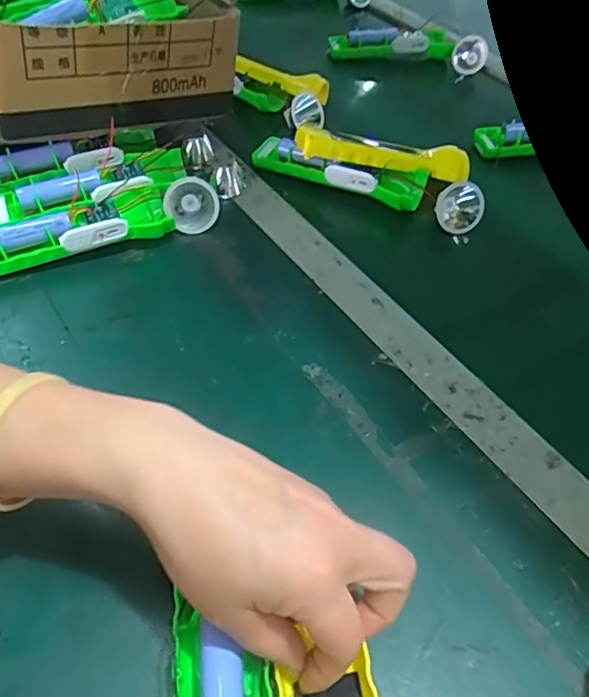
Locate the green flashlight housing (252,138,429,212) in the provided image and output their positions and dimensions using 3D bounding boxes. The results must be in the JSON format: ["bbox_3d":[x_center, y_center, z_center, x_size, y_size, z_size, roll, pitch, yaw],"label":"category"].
[{"bbox_3d":[0.040,-0.169,0.529,0.164,0.023,0.049,17,50,10],"label":"green flashlight housing"}]

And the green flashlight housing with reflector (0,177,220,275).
[{"bbox_3d":[-0.159,-0.095,0.446,0.206,0.036,0.046,-18,53,-18],"label":"green flashlight housing with reflector"}]

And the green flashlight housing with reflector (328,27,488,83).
[{"bbox_3d":[0.148,-0.400,0.749,0.205,0.045,0.056,1,49,-3],"label":"green flashlight housing with reflector"}]

